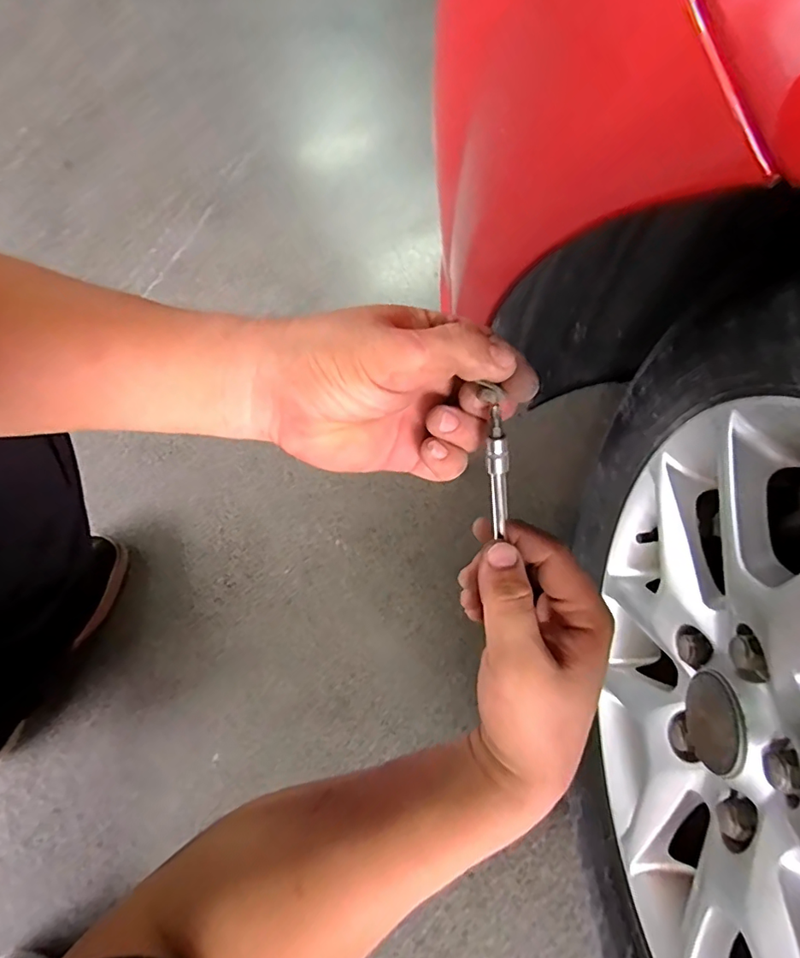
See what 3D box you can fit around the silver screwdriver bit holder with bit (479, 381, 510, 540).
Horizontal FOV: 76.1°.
[{"bbox_3d":[0.051,-0.006,0.267,0.011,0.089,0.008,-12,30,-4],"label":"silver screwdriver bit holder with bit"}]

